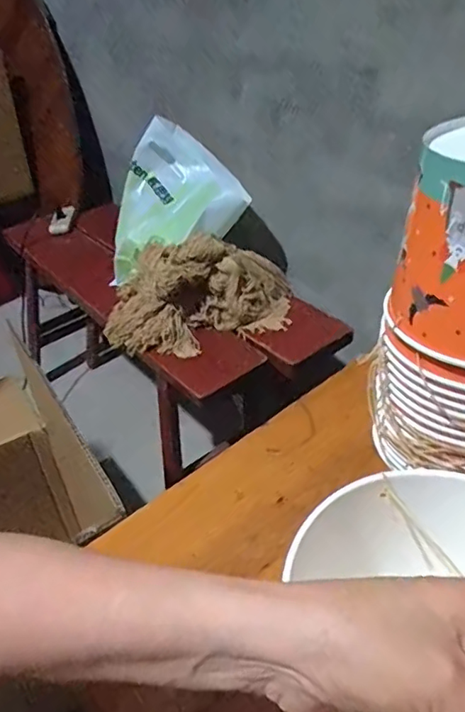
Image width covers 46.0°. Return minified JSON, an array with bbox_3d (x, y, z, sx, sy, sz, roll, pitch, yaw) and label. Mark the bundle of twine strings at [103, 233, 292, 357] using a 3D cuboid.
[{"bbox_3d":[-0.071,-0.125,1.058,0.364,0.177,0.161,-5,37,2],"label":"bundle of twine strings"}]

